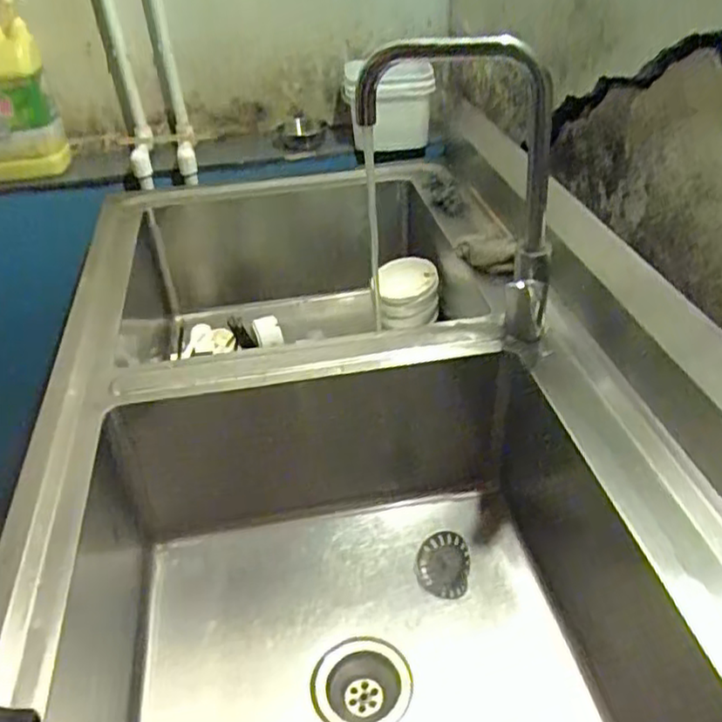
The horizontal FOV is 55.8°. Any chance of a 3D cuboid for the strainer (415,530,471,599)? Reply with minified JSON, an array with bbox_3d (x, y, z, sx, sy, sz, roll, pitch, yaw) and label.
[{"bbox_3d":[0.104,0.258,0.872,0.068,0.035,0.073,5,37,14],"label":"strainer"}]

